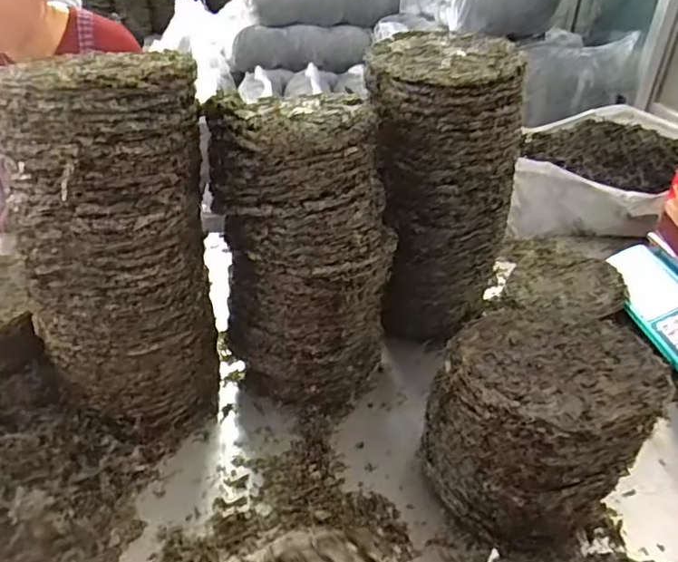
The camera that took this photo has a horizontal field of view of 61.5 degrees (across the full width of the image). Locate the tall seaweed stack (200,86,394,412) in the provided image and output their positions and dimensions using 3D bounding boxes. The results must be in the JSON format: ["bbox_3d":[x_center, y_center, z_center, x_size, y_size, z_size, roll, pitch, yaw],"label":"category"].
[{"bbox_3d":[-0.038,-0.025,0.729,0.177,0.380,0.180,24,37,30],"label":"tall seaweed stack"}]

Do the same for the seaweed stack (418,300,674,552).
[{"bbox_3d":[0.211,0.161,0.618,0.200,0.209,0.195,-22,40,-36],"label":"seaweed stack"}]

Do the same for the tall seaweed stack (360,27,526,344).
[{"bbox_3d":[0.136,-0.123,0.830,0.204,0.400,0.191,7,31,6],"label":"tall seaweed stack"}]

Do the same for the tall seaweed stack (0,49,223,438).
[{"bbox_3d":[-0.248,-0.027,0.664,0.191,0.426,0.170,-5,32,-13],"label":"tall seaweed stack"}]

